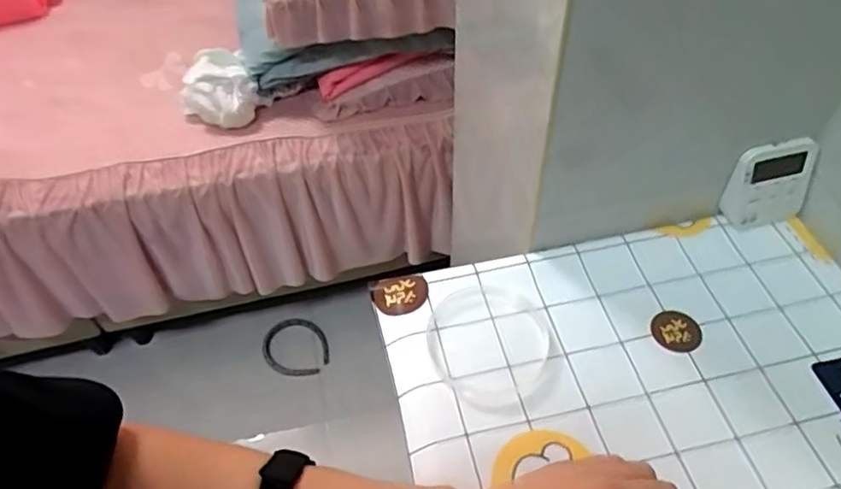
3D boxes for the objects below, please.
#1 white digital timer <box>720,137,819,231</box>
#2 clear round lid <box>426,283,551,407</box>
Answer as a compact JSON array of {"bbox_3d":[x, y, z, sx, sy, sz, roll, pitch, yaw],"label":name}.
[{"bbox_3d":[0.323,-0.057,0.573,0.081,0.084,0.016,-10,32,-6],"label":"white digital timer"},{"bbox_3d":[0.057,0.081,0.511,0.096,0.006,0.109,-3,50,0],"label":"clear round lid"}]

